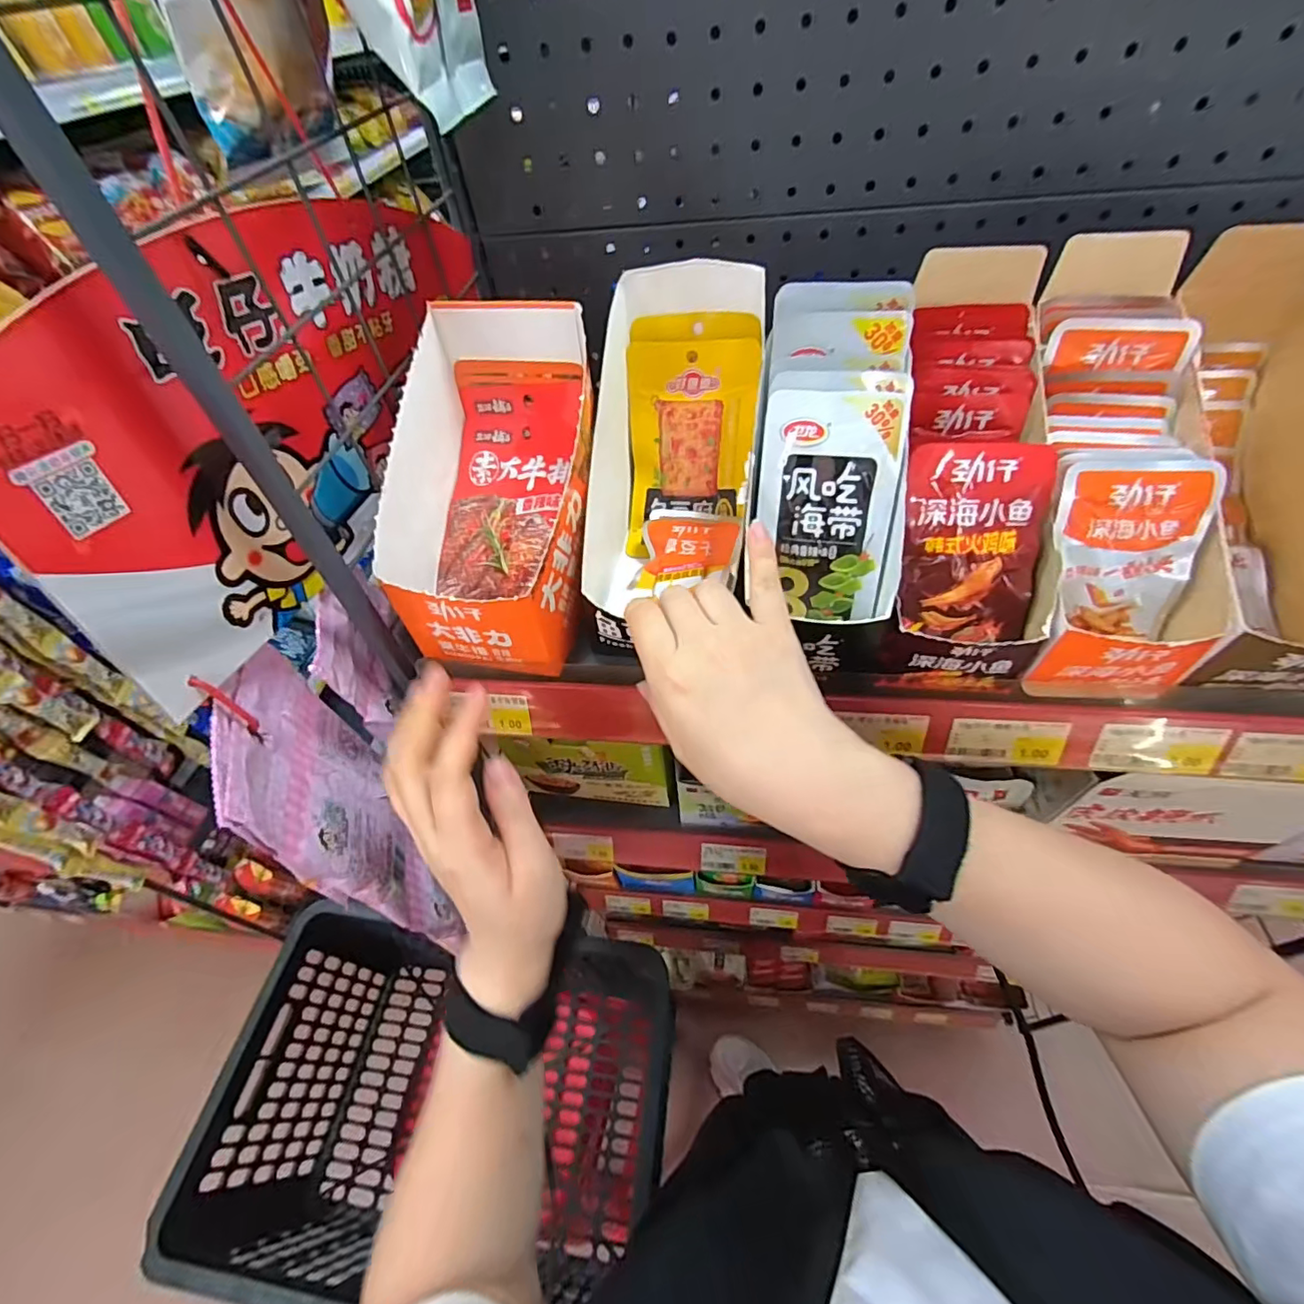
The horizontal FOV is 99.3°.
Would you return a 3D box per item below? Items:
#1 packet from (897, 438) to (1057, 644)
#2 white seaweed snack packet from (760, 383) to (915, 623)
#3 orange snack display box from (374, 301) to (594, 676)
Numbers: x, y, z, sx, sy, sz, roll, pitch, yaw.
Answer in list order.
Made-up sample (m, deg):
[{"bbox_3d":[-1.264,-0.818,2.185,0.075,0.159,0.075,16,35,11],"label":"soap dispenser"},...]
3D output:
[{"bbox_3d":[0.162,-0.053,0.281,0.065,0.099,0.009,1,22,9],"label":"packet"},{"bbox_3d":[0.094,-0.075,0.295,0.069,0.119,0.009,2,20,13],"label":"white seaweed snack packet"},{"bbox_3d":[-0.091,-0.094,0.325,0.111,0.146,0.153,2,50,7],"label":"orange snack display box"}]

